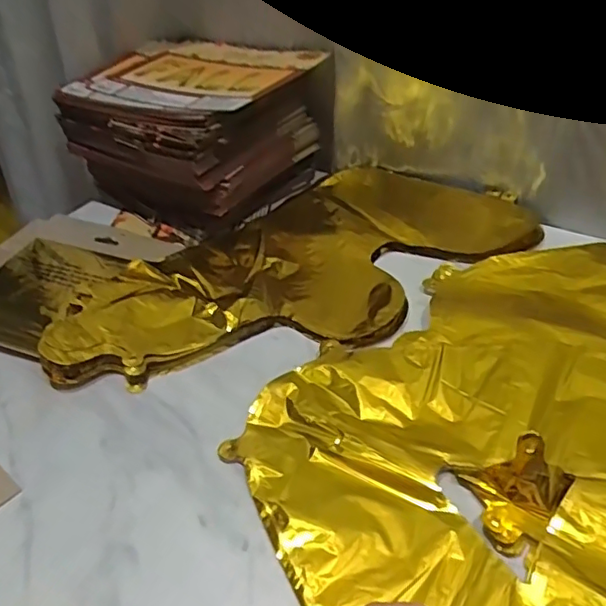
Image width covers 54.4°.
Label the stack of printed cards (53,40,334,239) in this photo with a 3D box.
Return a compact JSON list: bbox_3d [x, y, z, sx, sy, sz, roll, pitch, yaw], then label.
[{"bbox_3d":[-0.103,-0.180,0.615,0.205,0.123,0.191,21,46,28],"label":"stack of printed cards"}]

